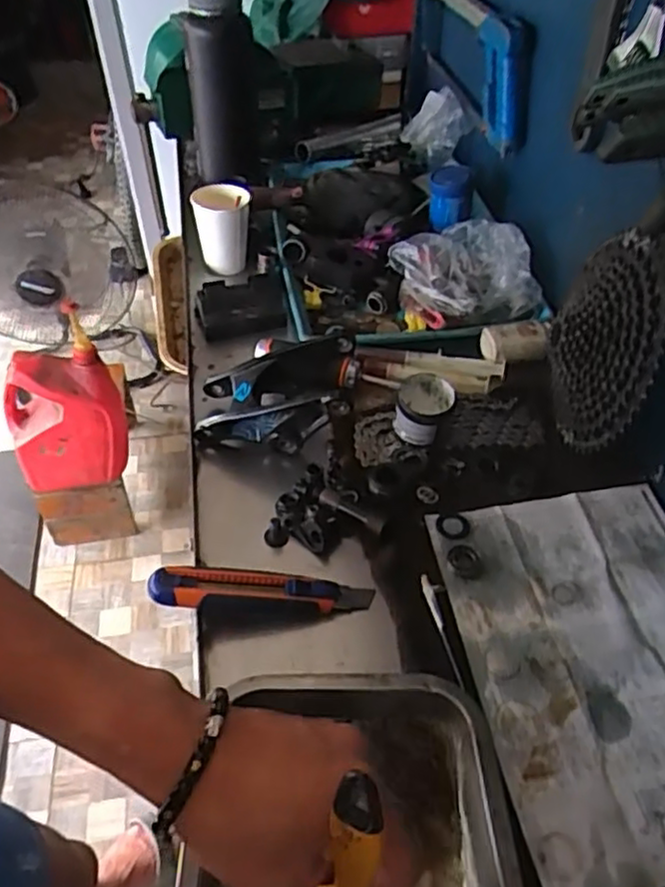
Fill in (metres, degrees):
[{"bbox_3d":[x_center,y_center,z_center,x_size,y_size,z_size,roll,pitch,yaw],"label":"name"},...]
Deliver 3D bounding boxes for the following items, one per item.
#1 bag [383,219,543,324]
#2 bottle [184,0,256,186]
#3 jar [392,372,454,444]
[{"bbox_3d":[0.154,-0.194,0.793,0.140,0.077,0.133,-19,51,-18],"label":"bag"},{"bbox_3d":[-0.156,-0.520,0.951,0.098,0.304,0.102,-9,69,-10],"label":"bottle"},{"bbox_3d":[0.089,-0.031,0.665,0.056,0.049,0.054,1,47,-1],"label":"jar"}]

